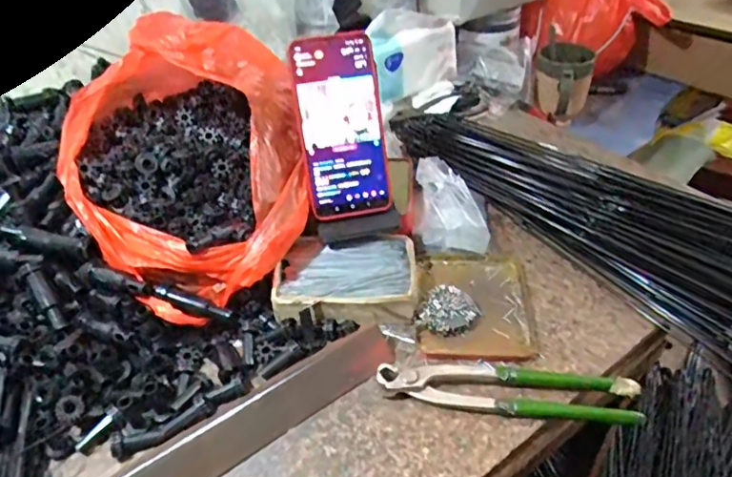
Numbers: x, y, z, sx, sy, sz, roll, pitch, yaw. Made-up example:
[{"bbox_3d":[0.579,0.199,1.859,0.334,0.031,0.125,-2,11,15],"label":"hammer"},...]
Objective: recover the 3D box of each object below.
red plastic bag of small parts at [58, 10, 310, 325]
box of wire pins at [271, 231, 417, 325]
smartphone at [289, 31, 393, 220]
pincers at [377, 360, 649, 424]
[{"bbox_3d":[-0.176,-0.094,0.506,0.208,0.136,0.269,-34,50,-30],"label":"red plastic bag of small parts"},{"bbox_3d":[-0.017,0.039,0.500,0.130,0.035,0.086,-3,41,0],"label":"box of wire pins"},{"bbox_3d":[-0.022,-0.102,0.496,0.076,0.160,0.009,-9,10,-8],"label":"smartphone"},{"bbox_3d":[0.111,0.117,0.426,0.197,0.017,0.045,5,42,9],"label":"pincers"}]

